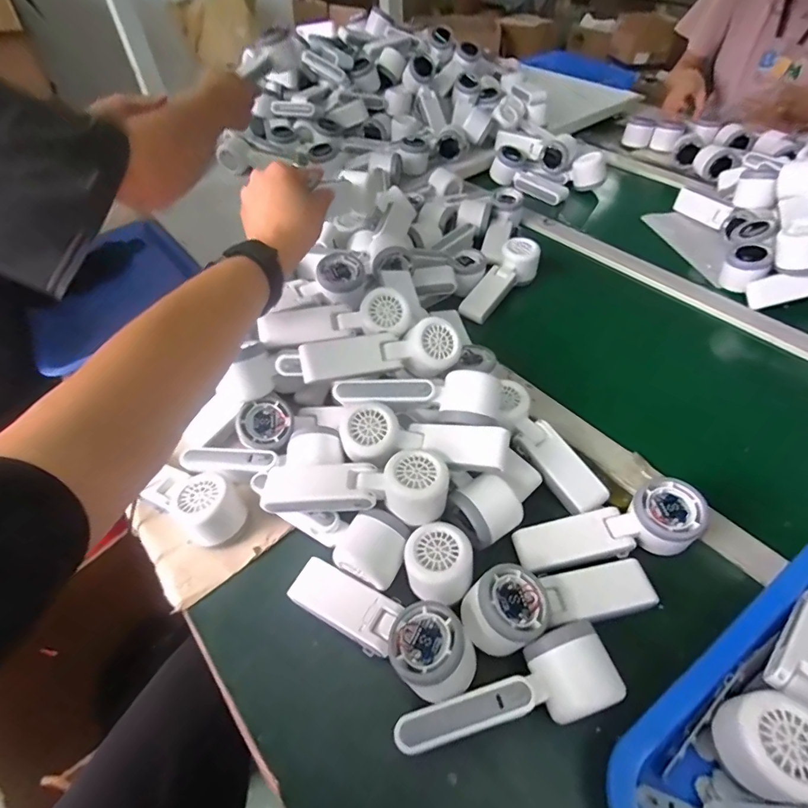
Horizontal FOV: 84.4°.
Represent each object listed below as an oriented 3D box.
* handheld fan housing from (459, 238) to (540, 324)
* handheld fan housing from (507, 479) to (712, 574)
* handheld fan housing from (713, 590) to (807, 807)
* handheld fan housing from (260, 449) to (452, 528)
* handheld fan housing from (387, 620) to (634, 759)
[{"bbox_3d":[0.145,-0.181,0.672,0.055,0.038,0.171,32,70,25],"label":"handheld fan housing"},{"bbox_3d":[0.189,0.121,0.417,0.166,0.045,0.052,-16,50,4],"label":"handheld fan housing"},{"bbox_3d":[0.286,0.205,0.317,0.171,0.044,0.060,-32,56,-23],"label":"handheld fan housing"},{"bbox_3d":[-0.050,0.071,0.406,0.182,0.041,0.059,4,50,5],"label":"handheld fan housing"},{"bbox_3d":[0.075,0.217,0.326,0.166,0.045,0.056,-15,51,-12],"label":"handheld fan housing"}]

